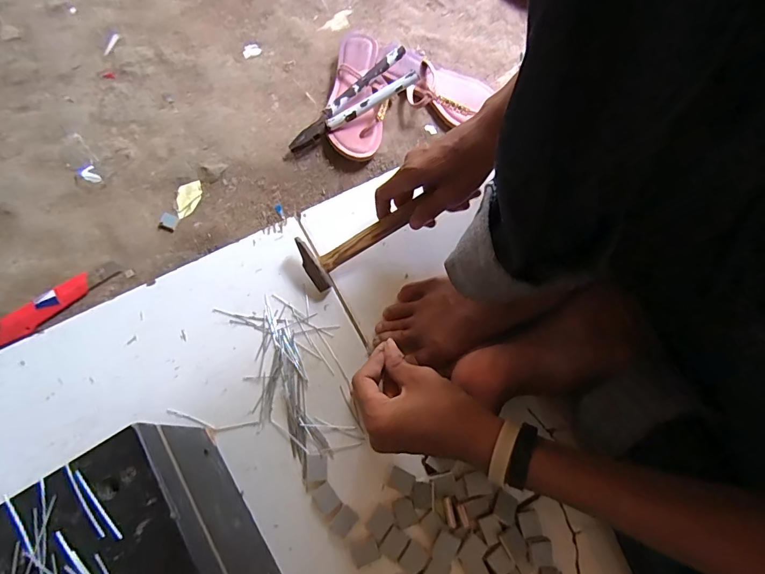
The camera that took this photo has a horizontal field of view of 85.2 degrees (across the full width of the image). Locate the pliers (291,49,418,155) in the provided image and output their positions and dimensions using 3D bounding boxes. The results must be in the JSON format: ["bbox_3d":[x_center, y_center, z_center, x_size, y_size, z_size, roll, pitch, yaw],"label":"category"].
[{"bbox_3d":[-0.045,-0.277,0.632,0.224,0.023,0.062,-36,73,1],"label":"pliers"}]

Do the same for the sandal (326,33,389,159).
[{"bbox_3d":[-0.039,-0.313,0.663,0.093,0.041,0.241,-2,69,-2],"label":"sandal"}]

